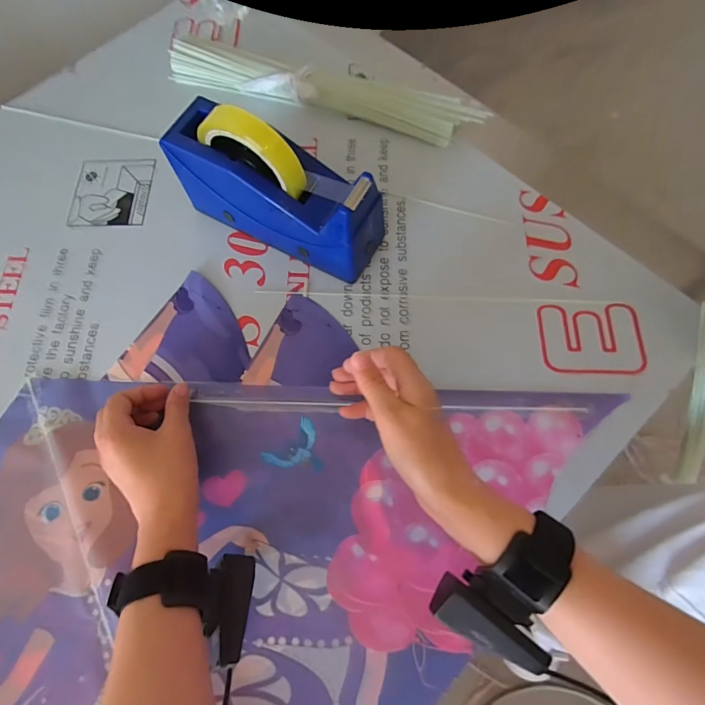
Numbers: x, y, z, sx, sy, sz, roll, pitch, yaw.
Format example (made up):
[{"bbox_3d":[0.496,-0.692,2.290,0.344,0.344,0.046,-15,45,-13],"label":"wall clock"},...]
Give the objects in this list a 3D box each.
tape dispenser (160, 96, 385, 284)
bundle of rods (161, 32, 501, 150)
[{"bbox_3d":[-0.071,-0.155,0.390,0.195,0.126,0.067,26,74,11],"label":"tape dispenser"},{"bbox_3d":[-0.043,-0.310,0.491,0.388,0.034,0.044,19,73,9],"label":"bundle of rods"}]

